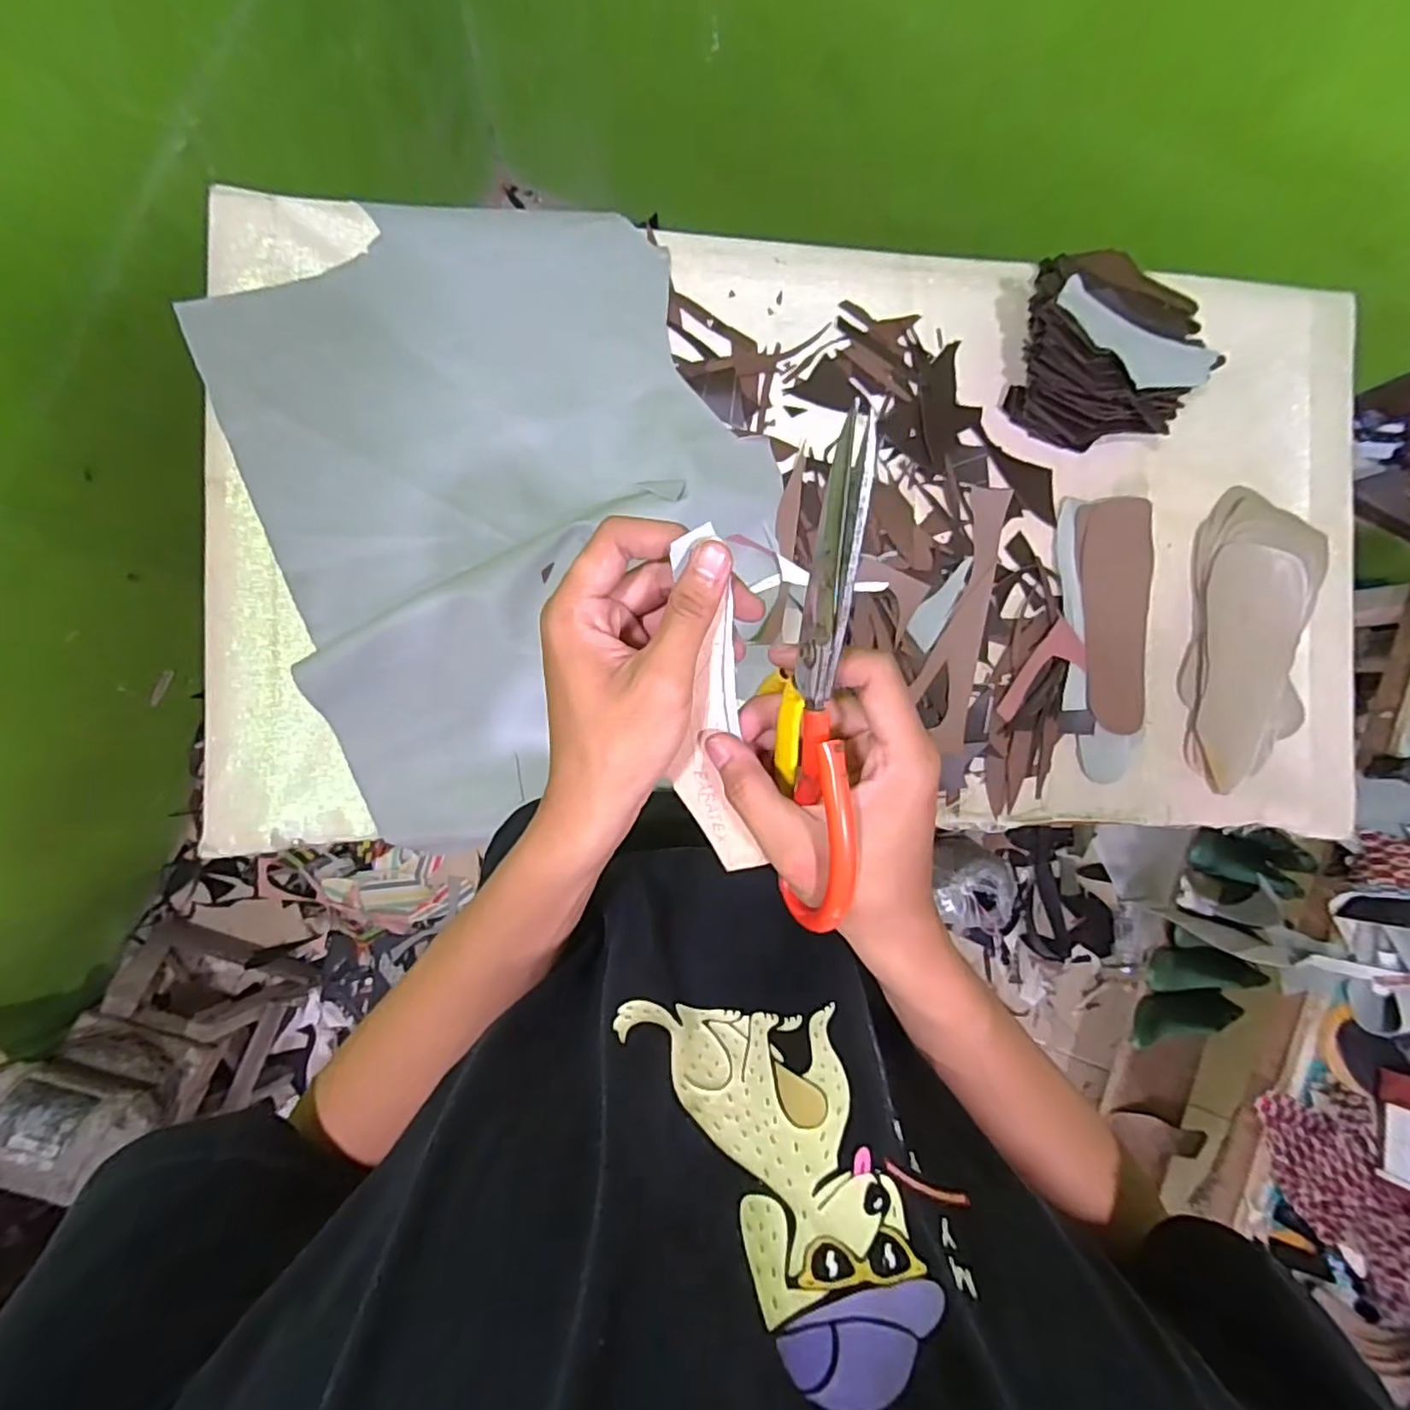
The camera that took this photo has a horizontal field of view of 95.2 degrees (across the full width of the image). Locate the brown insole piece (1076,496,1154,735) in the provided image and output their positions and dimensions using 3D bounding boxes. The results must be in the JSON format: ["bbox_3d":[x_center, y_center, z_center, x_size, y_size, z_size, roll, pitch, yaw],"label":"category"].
[{"bbox_3d":[0.446,-0.096,0.690,0.086,0.008,0.244,-5,91,-9],"label":"brown insole piece"}]

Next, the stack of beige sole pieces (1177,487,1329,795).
[{"bbox_3d":[0.592,-0.071,0.698,0.132,0.034,0.312,7,88,-7],"label":"stack of beige sole pieces"}]

